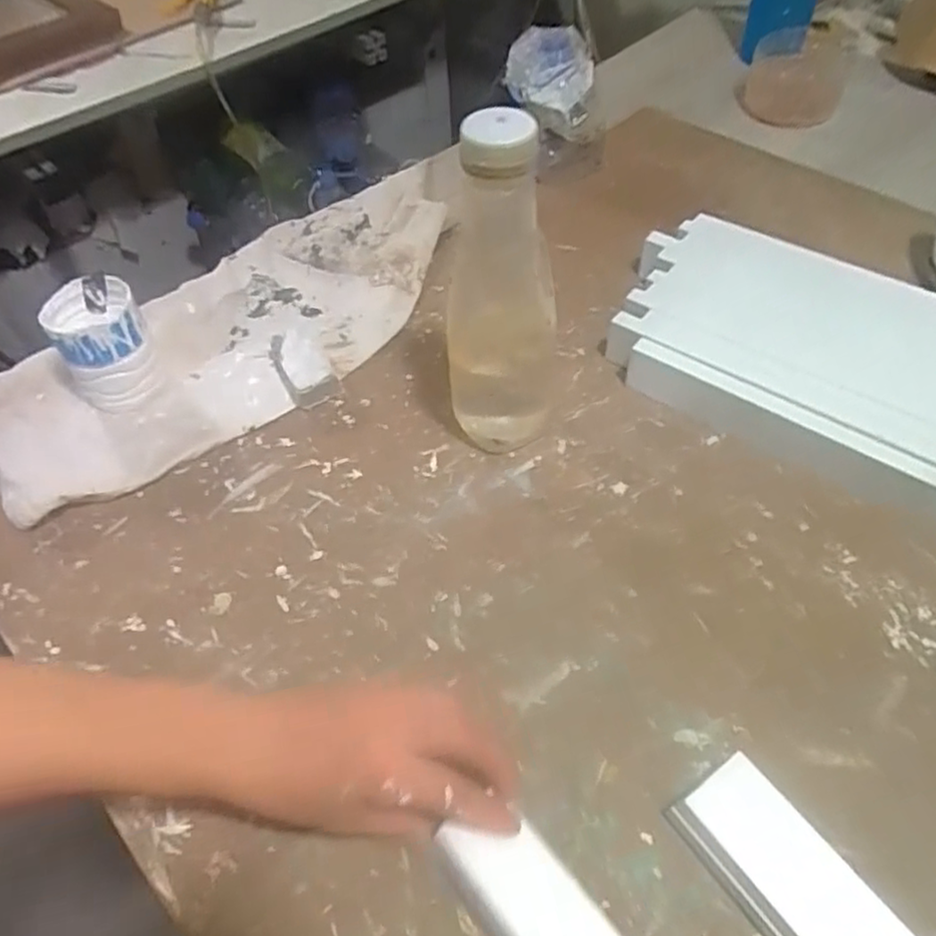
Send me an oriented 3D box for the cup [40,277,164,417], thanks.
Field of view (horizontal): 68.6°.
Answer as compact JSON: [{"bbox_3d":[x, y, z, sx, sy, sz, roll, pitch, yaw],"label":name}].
[{"bbox_3d":[-0.279,-0.095,0.529,0.063,0.076,0.068,-30,57,-18],"label":"cup"}]

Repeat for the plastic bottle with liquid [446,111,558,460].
[{"bbox_3d":[0.021,-0.103,0.435,0.074,0.228,0.061,-1,53,2],"label":"plastic bottle with liquid"}]

